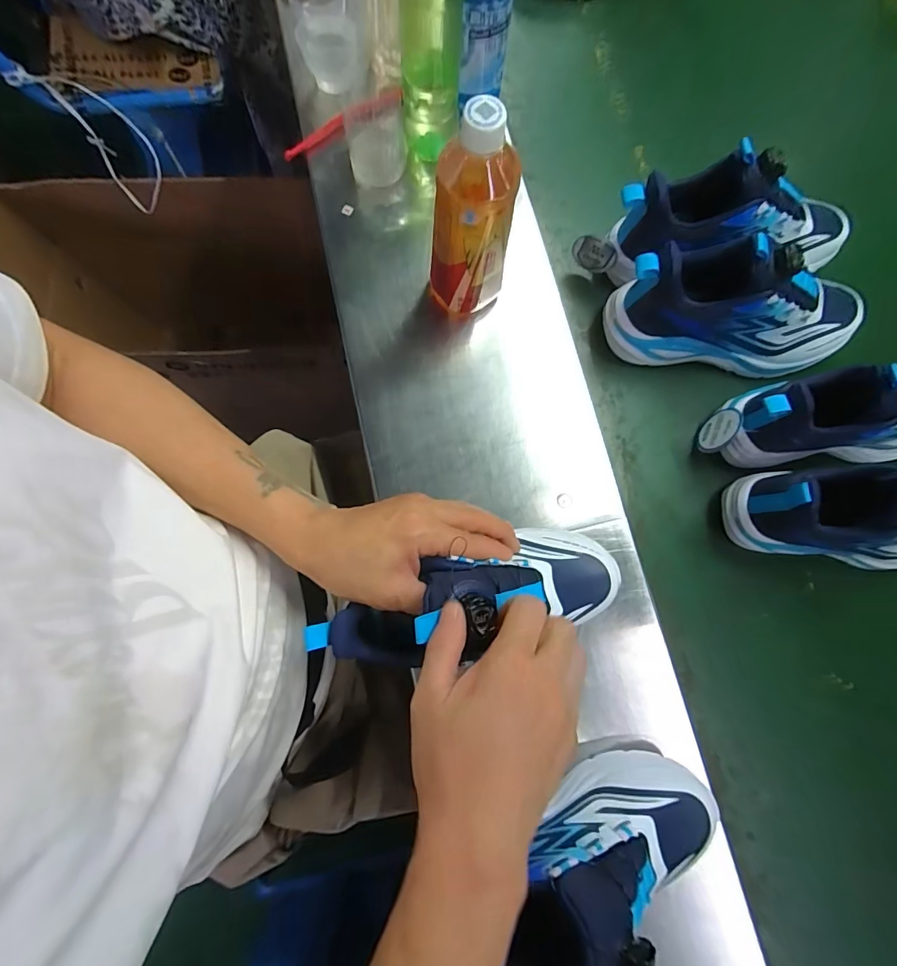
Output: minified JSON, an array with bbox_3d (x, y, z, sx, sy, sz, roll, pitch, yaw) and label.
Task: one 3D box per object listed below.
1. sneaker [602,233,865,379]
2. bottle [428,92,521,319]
[{"bbox_3d":[0.298,-0.172,0.435,0.253,0.128,0.081,0,80,-1],"label":"sneaker"},{"bbox_3d":[0.020,-0.230,0.382,0.068,0.191,0.076,6,80,0],"label":"bottle"}]

